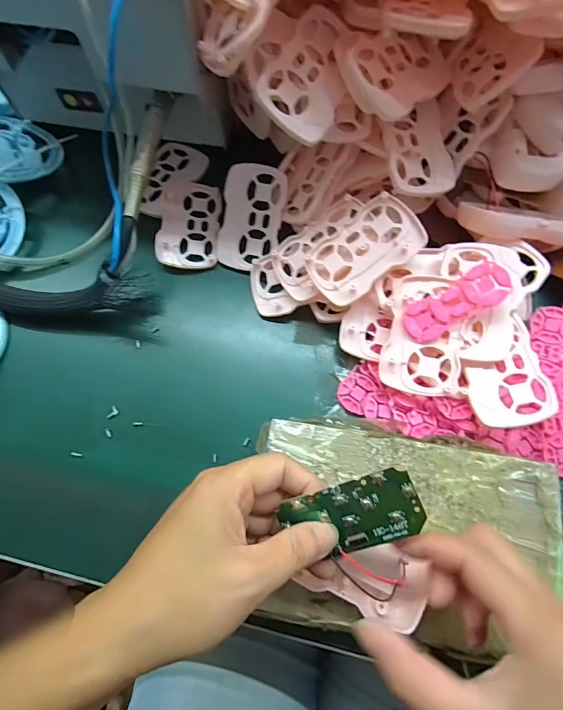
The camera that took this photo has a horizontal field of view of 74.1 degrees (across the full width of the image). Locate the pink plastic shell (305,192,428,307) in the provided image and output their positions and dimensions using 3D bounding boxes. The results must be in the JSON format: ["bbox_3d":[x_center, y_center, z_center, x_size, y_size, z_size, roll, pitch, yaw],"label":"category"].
[{"bbox_3d":[0.064,-0.081,0.291,0.087,0.005,0.054,-39,79,8],"label":"pink plastic shell"}]

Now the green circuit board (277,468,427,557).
[{"bbox_3d":[0.037,0.085,0.195,0.070,0.004,0.036,-23,93,15],"label":"green circuit board"}]

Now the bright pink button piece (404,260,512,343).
[{"bbox_3d":[0.125,-0.038,0.270,0.075,0.007,0.031,-33,72,16],"label":"bright pink button piece"}]

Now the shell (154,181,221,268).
[{"bbox_3d":[-0.084,-0.123,0.347,0.052,0.012,0.092,2,71,0],"label":"shell"}]

